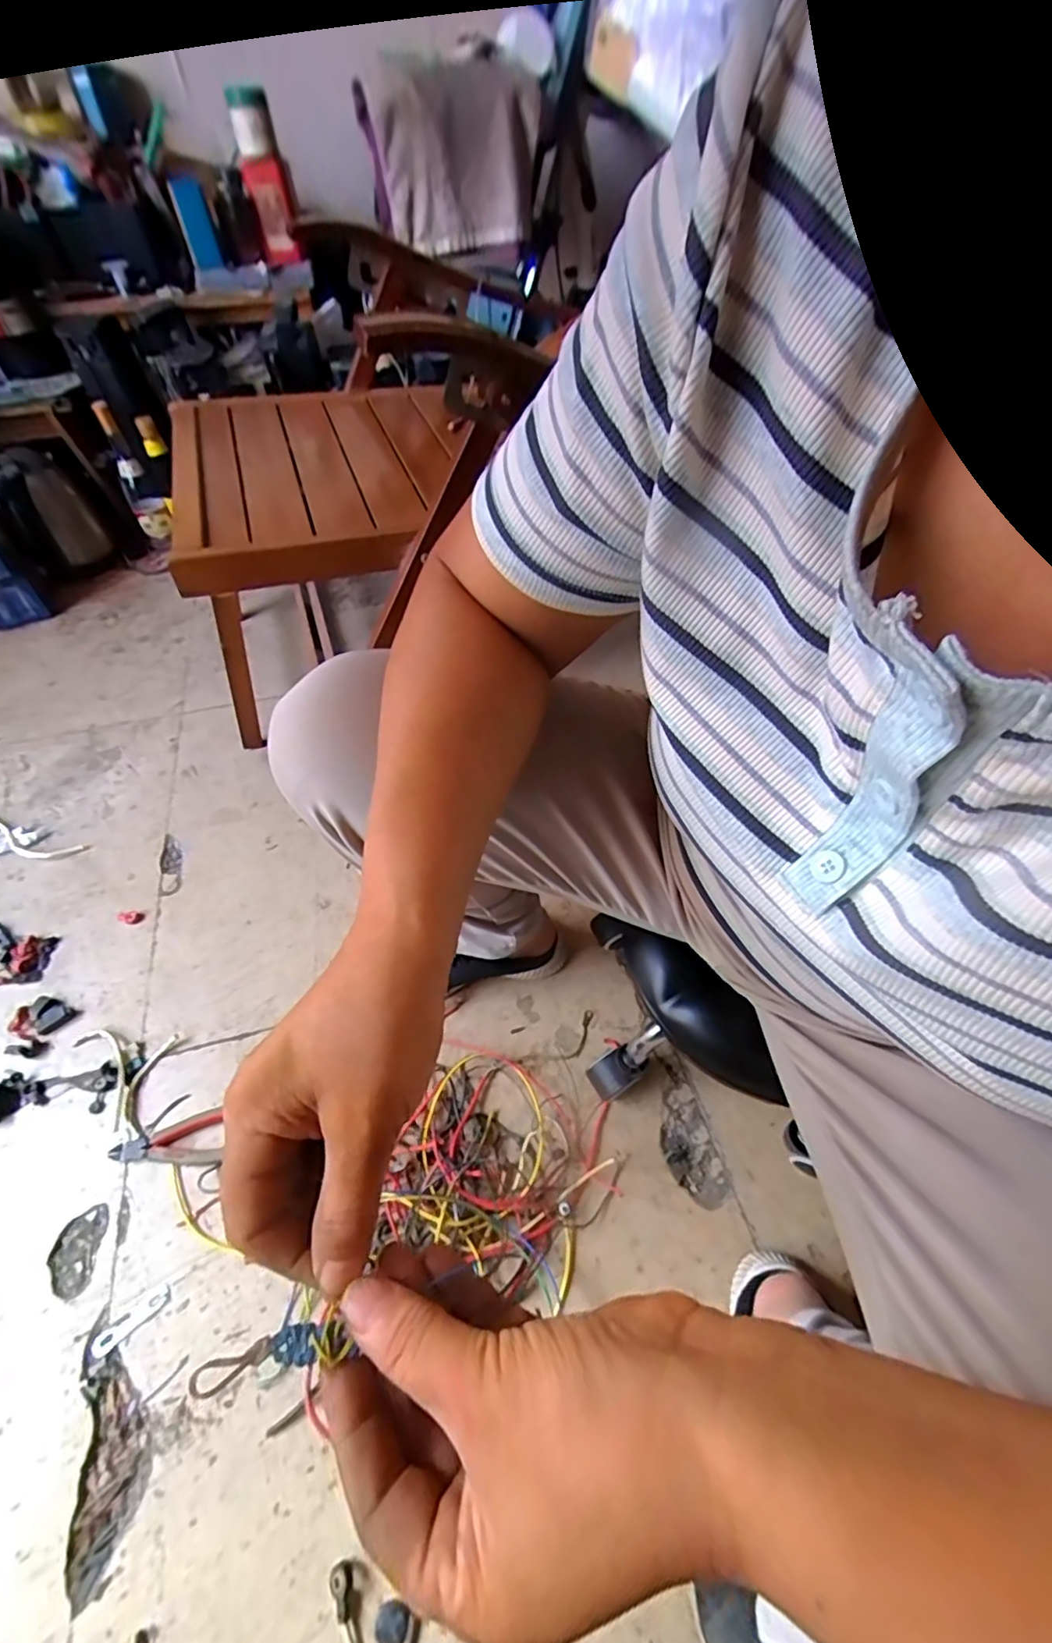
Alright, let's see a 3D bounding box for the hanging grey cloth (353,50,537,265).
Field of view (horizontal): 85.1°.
[{"bbox_3d":[-0.155,-1.352,1.190,0.340,0.290,0.118,-5,31,-4],"label":"hanging grey cloth"}]

